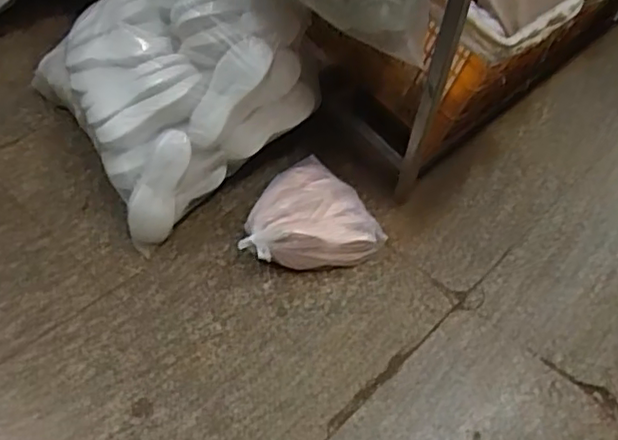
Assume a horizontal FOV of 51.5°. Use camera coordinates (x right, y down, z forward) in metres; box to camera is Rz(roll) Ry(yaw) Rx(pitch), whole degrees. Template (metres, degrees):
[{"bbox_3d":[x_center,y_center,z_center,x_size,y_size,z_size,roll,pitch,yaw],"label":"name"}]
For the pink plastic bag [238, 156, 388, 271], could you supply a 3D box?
[{"bbox_3d":[-0.008,-0.016,1.639,0.364,0.141,0.292,-12,52,-15],"label":"pink plastic bag"}]

